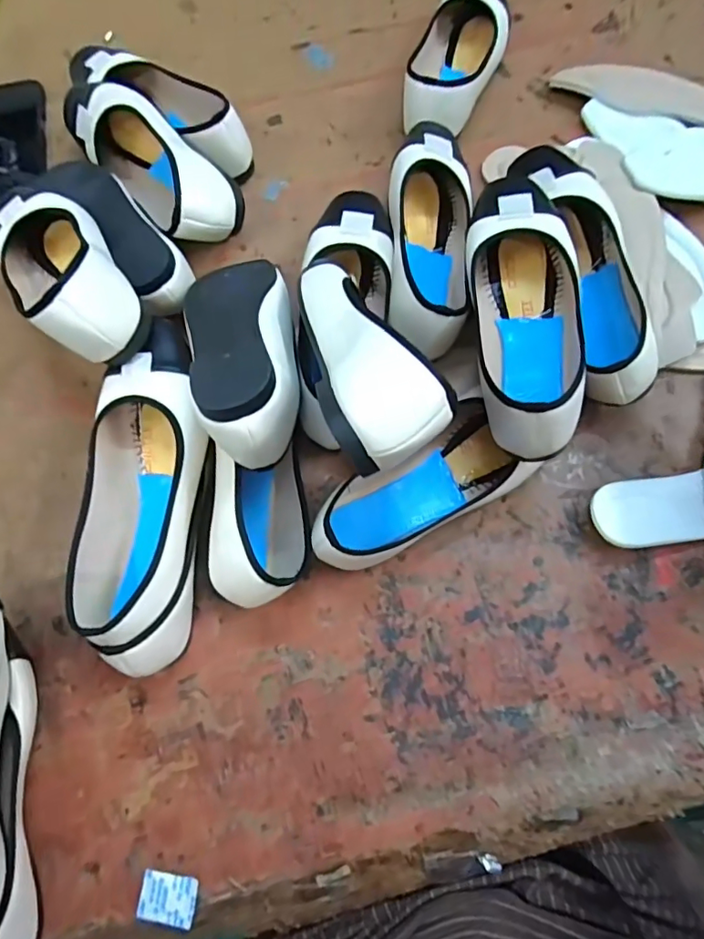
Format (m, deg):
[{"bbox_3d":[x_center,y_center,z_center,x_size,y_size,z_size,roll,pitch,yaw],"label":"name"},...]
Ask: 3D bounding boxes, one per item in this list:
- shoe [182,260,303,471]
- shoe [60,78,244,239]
[{"bbox_3d":[-0.083,-0.091,0.401,0.080,0.070,0.220,-10,52,-2],"label":"shoe"},{"bbox_3d":[-0.197,-0.305,0.515,0.079,0.071,0.229,-38,76,-9],"label":"shoe"}]

